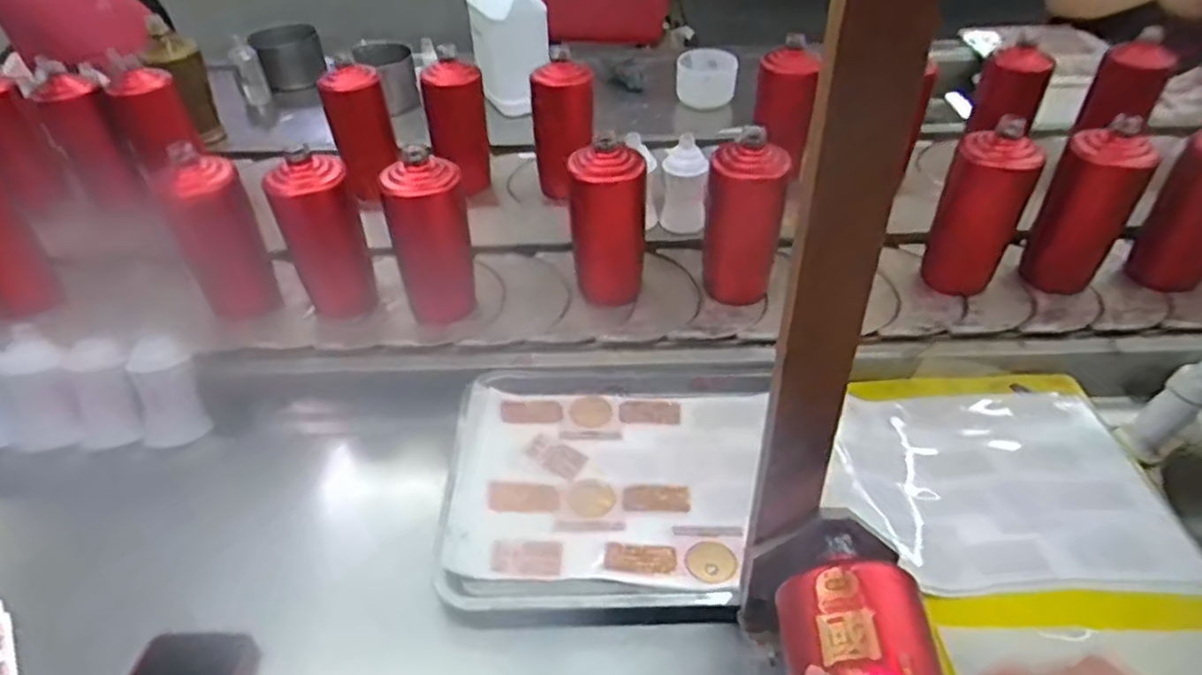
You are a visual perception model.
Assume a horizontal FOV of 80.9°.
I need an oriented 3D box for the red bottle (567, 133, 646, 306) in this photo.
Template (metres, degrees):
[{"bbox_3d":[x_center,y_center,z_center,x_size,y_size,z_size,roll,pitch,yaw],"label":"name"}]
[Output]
[{"bbox_3d":[0.009,-0.117,0.754,0.077,0.175,0.067,-2,41,0],"label":"red bottle"}]

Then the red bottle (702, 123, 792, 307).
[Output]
[{"bbox_3d":[0.151,-0.112,0.743,0.077,0.176,0.083,2,41,4],"label":"red bottle"}]

